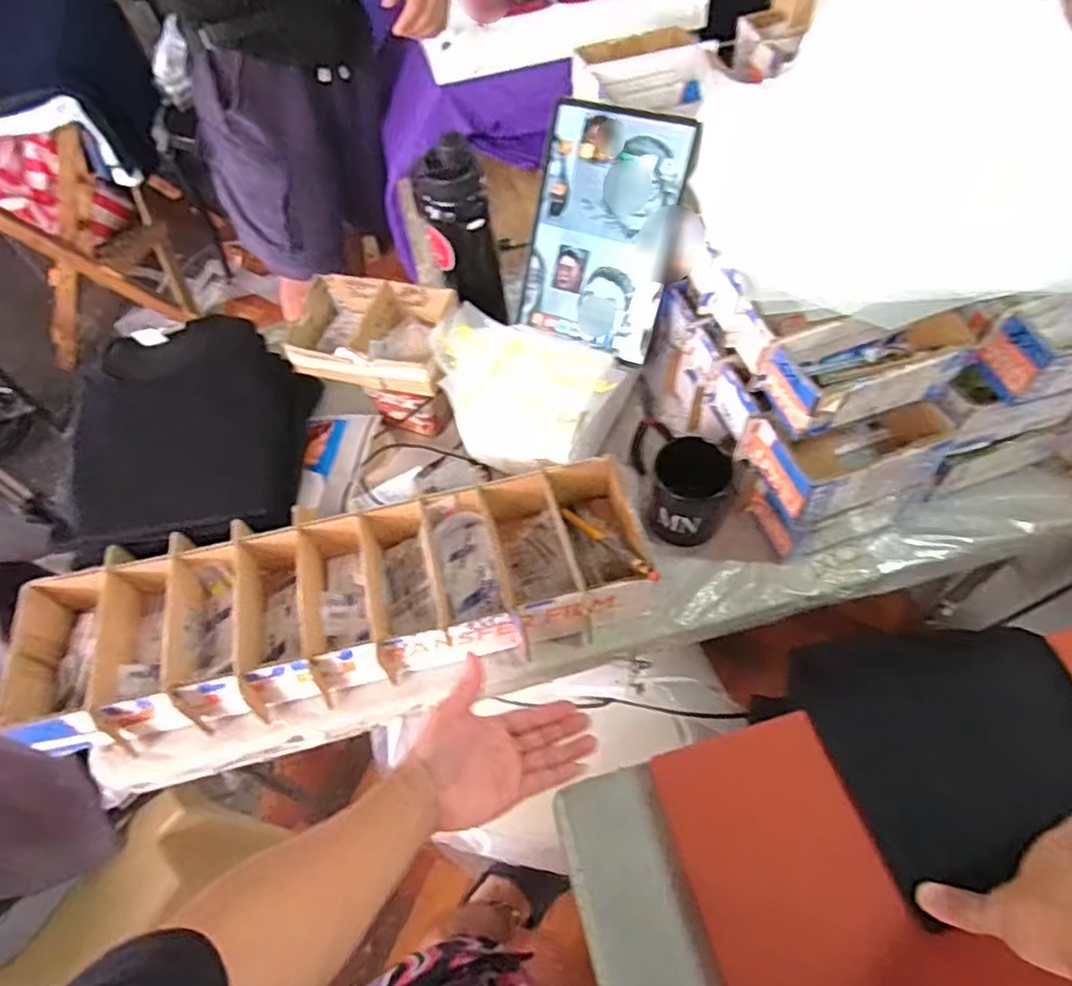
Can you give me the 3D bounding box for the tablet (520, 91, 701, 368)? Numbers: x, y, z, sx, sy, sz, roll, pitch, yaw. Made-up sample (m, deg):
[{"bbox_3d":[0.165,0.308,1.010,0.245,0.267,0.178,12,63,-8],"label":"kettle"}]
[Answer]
[{"bbox_3d":[0.071,-0.279,0.727,0.158,0.238,0.015,21,26,17],"label":"tablet"}]

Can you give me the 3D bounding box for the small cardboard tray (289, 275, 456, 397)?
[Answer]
[{"bbox_3d":[-0.185,-0.177,0.773,0.187,0.071,0.118,14,60,13],"label":"small cardboard tray"}]

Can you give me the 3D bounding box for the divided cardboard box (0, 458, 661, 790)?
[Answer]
[{"bbox_3d":[-0.192,0.118,0.692,0.603,0.093,0.202,-14,58,-5],"label":"divided cardboard box"}]

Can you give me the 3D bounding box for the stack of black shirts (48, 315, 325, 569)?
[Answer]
[{"bbox_3d":[-0.396,-0.061,0.785,0.243,0.105,0.284,-8,57,-1],"label":"stack of black shirts"}]

